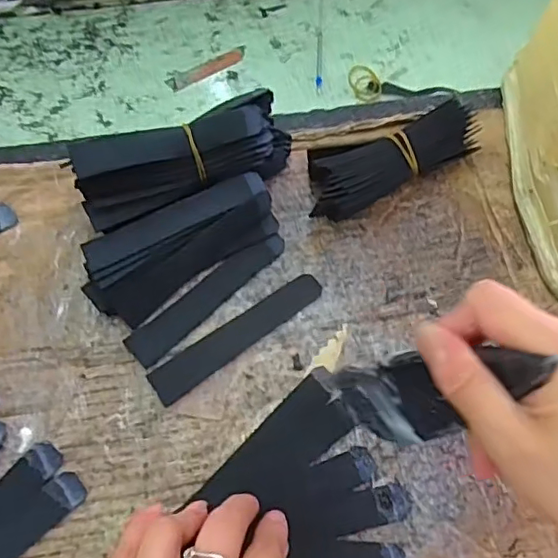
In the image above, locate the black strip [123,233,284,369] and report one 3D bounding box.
[{"bbox_3d":[-0.043,0.009,0.347,0.115,0.004,0.022,-41,74,-18],"label":"black strip"}]

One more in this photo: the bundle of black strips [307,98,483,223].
[{"bbox_3d":[0.078,-0.084,0.383,0.138,0.033,0.049,-28,70,-14],"label":"bundle of black strips"}]

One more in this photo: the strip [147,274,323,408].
[{"bbox_3d":[-0.024,0.033,0.338,0.117,0.005,0.022,-34,72,-16],"label":"strip"}]

